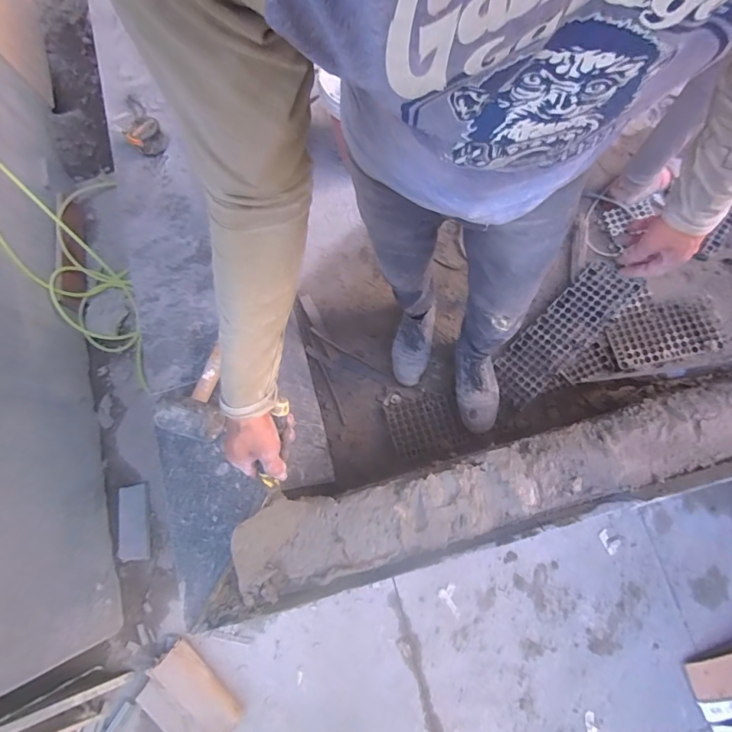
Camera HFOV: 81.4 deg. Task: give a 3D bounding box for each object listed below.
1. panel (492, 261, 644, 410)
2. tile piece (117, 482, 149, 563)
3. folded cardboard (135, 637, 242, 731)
[{"bbox_3d":[0.579,-0.099,1.267,0.496,0.024,0.153,-45,71,-3],"label":"panel"},{"bbox_3d":[-0.599,0.402,1.099,0.081,0.009,0.184,-7,76,4],"label":"tile piece"},{"bbox_3d":[-0.410,0.782,0.979,0.235,0.044,0.162,41,84,13],"label":"folded cardboard"}]

